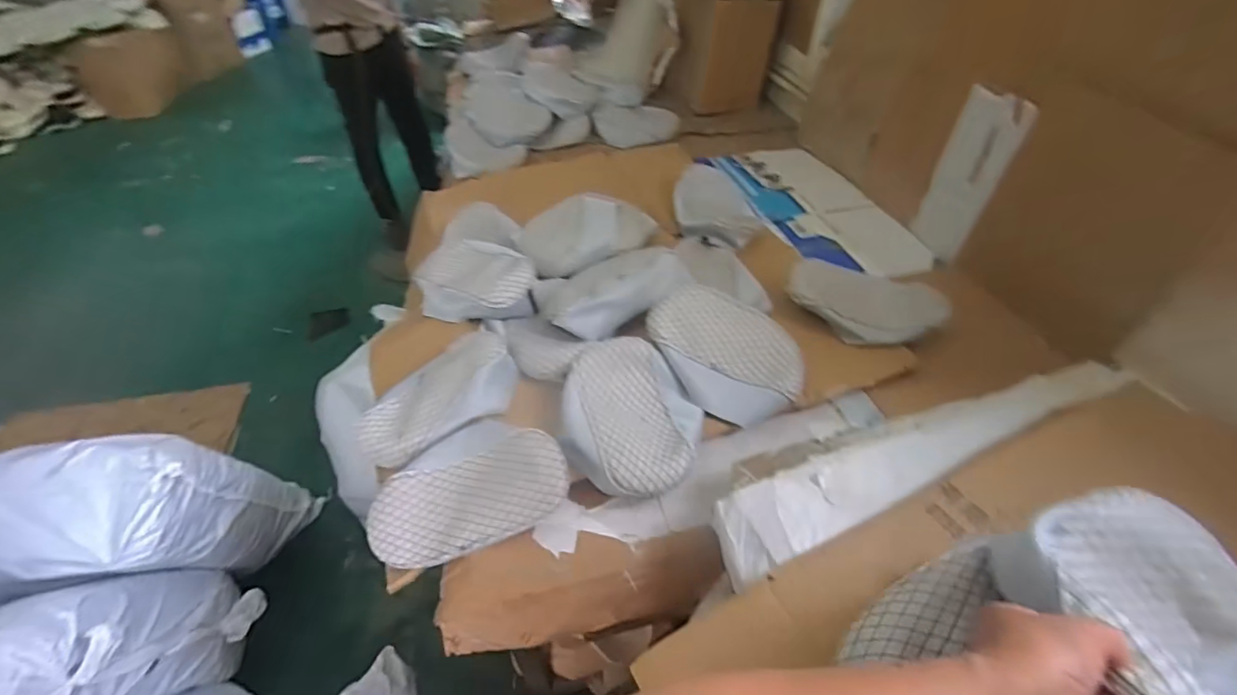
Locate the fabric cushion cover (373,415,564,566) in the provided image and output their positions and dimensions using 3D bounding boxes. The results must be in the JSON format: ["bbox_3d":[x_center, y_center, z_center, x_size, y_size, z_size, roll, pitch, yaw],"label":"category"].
[{"bbox_3d":[-0.239,0.208,0.861,0.294,0.122,0.203,-14,45,-13],"label":"fabric cushion cover"}]

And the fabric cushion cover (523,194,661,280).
[{"bbox_3d":[-0.066,-0.275,1.278,0.331,0.067,0.203,-21,47,-19],"label":"fabric cushion cover"}]

